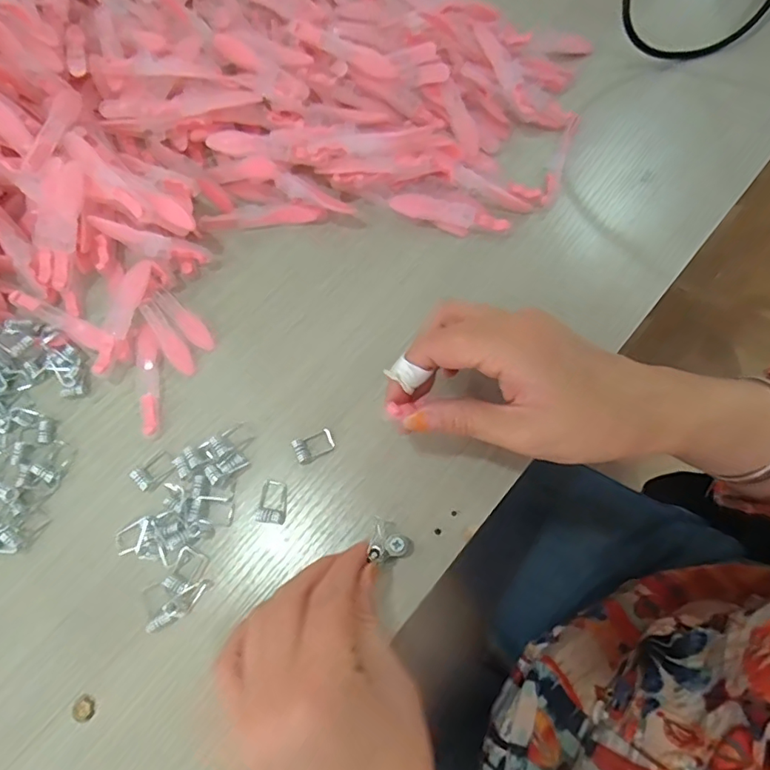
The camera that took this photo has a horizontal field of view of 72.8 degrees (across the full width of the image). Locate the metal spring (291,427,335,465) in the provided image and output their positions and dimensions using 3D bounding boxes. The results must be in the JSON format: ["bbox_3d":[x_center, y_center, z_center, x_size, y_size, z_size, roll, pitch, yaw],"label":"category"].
[{"bbox_3d":[-0.041,0.035,0.304,0.023,0.009,0.015,-25,70,-6],"label":"metal spring"}]

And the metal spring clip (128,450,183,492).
[{"bbox_3d":[-0.132,0.048,0.303,0.028,0.009,0.016,-36,71,-10],"label":"metal spring clip"}]

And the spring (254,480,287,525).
[{"bbox_3d":[-0.063,0.065,0.294,0.017,0.004,0.024,6,69,6],"label":"spring"}]

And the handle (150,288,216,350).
[{"bbox_3d":[-0.128,-0.042,0.333,0.014,0.009,0.051,-42,78,-12],"label":"handle"}]

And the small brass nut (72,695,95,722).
[{"bbox_3d":[-0.152,0.162,0.261,0.011,0.004,0.011,-1,69,3],"label":"small brass nut"}]

